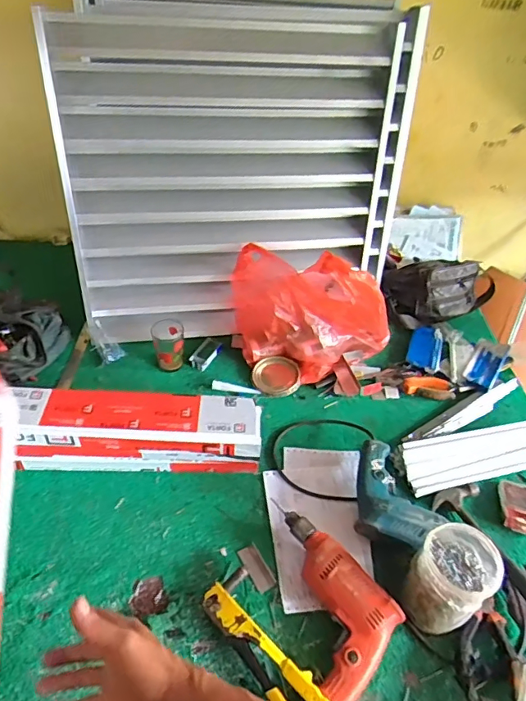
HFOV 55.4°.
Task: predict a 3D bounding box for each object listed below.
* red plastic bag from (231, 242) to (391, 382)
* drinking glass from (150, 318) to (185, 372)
[{"bbox_3d":[0.098,-0.084,1.011,0.338,0.283,0.143,12,44,6],"label":"red plastic bag"},{"bbox_3d":[-0.196,-0.008,1.049,0.067,0.094,0.066,-7,46,-13],"label":"drinking glass"}]

